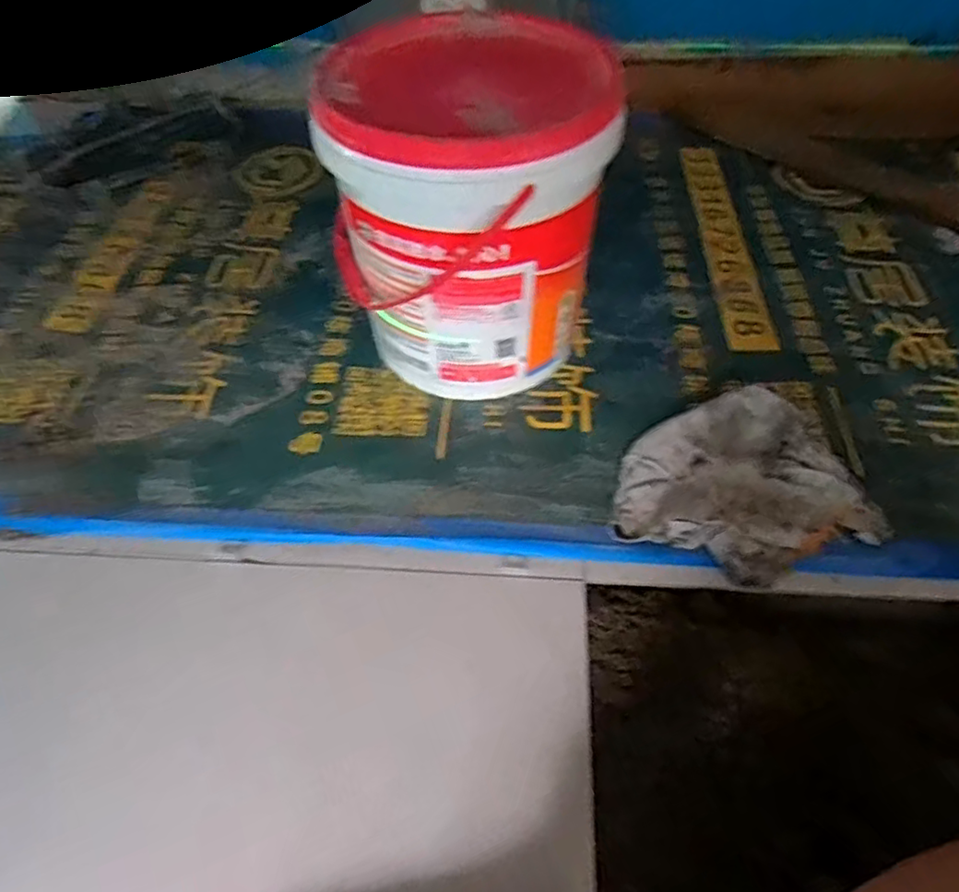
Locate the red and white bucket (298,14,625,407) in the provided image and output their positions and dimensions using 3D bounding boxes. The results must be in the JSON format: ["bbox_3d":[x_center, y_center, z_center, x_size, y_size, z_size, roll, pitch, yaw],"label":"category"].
[{"bbox_3d":[-0.016,-0.256,0.760,0.308,0.348,0.257,13,54,11],"label":"red and white bucket"}]

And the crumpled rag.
[{"bbox_3d":[0.283,0.042,0.720,0.287,0.042,0.219,-16,54,-10],"label":"crumpled rag"}]

